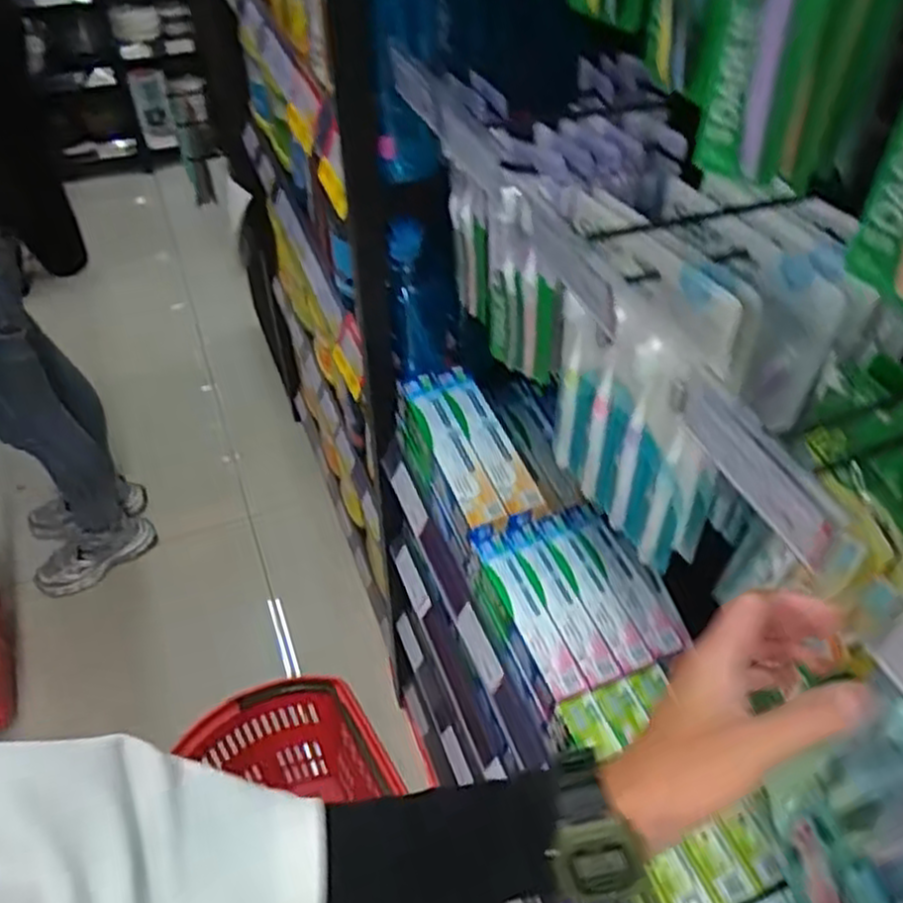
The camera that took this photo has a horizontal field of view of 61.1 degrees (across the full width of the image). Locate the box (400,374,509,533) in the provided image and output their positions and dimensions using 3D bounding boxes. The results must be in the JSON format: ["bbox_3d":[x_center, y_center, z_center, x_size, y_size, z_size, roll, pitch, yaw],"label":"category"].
[{"bbox_3d":[-0.002,-0.001,0.851,0.043,0.034,0.220,-15,49,-14],"label":"box"}]

